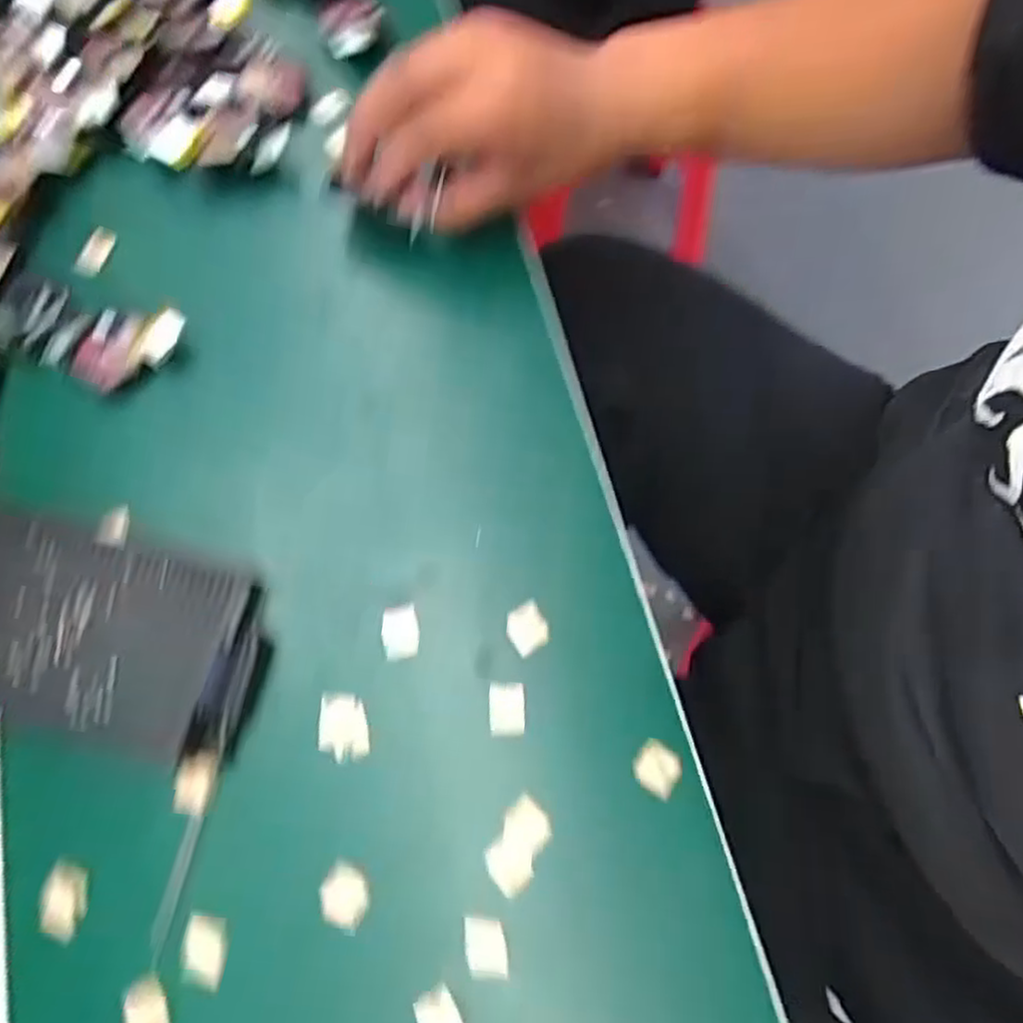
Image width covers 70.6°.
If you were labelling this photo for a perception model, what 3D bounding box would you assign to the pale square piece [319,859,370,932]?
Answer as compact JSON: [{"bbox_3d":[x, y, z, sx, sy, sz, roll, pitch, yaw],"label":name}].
[{"bbox_3d":[-0.069,0.159,0.300,0.021,0.004,0.021,28,74,9],"label":"pale square piece"}]

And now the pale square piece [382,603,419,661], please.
[{"bbox_3d":[-0.052,0.056,0.336,0.017,0.004,0.024,-8,72,-2],"label":"pale square piece"}]

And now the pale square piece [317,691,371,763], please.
[{"bbox_3d":[-0.075,0.095,0.321,0.021,0.004,0.029,-5,72,-1],"label":"pale square piece"}]

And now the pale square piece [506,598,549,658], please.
[{"bbox_3d":[0.007,0.054,0.337,0.019,0.006,0.022,-30,74,-9],"label":"pale square piece"}]

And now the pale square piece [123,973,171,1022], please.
[{"bbox_3d":[-0.145,0.201,0.288,0.017,0.004,0.027,-24,73,-7],"label":"pale square piece"}]

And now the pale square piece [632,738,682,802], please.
[{"bbox_3d":[0.064,0.112,0.316,0.019,0.005,0.019,38,76,12],"label":"pale square piece"}]

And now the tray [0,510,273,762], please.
[{"bbox_3d":[-0.186,0.055,0.326,0.148,0.020,0.084,14,72,5],"label":"tray"}]

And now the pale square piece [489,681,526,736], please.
[{"bbox_3d":[-0.002,0.088,0.324,0.016,0.006,0.023,-2,72,0],"label":"pale square piece"}]

